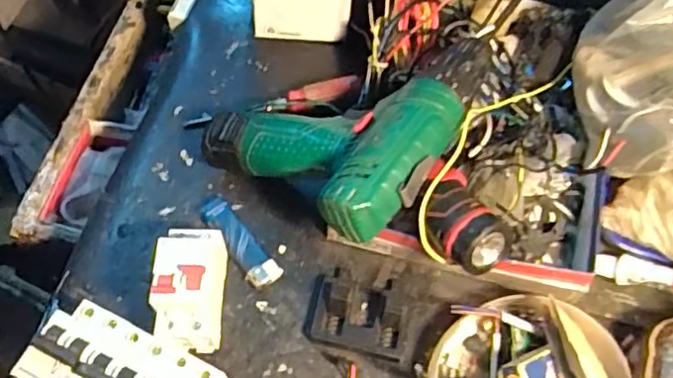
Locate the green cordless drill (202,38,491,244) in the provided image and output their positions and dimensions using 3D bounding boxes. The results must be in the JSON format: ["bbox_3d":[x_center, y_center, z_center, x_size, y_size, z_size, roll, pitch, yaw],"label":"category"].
[{"bbox_3d":[0.013,-0.052,0.484,0.177,0.058,0.178,22,59,40],"label":"green cordless drill"}]

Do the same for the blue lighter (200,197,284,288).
[{"bbox_3d":[-0.076,0.040,0.487,0.025,0.013,0.083,-37,69,-18],"label":"blue lighter"}]

